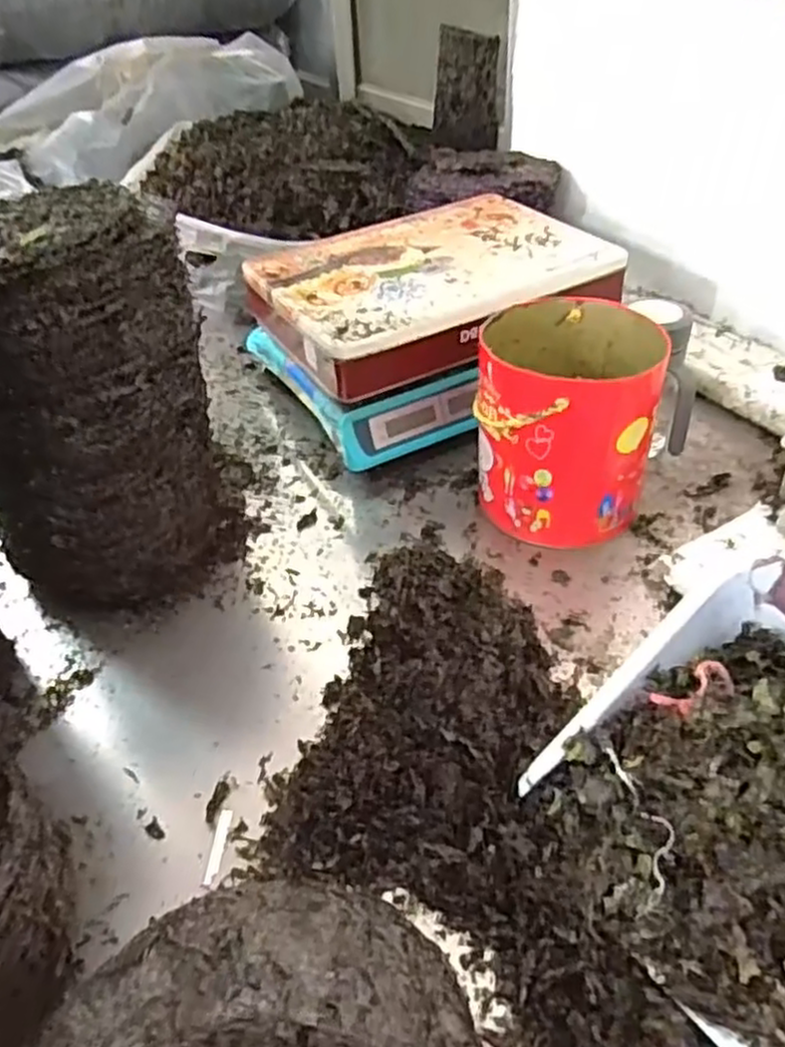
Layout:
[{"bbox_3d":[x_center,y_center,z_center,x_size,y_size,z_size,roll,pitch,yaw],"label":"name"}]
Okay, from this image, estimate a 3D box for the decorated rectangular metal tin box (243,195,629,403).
[{"bbox_3d":[0.040,-0.282,0.879,0.370,0.075,0.290,-22,44,-19],"label":"decorated rectangular metal tin box"}]

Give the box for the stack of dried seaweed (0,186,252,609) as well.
[{"bbox_3d":[-0.273,-0.105,0.671,0.218,0.323,0.198,-17,42,-14],"label":"stack of dried seaweed"}]

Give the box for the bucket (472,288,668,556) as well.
[{"bbox_3d":[0.168,-0.102,0.729,0.157,0.180,0.169,-2,41,2],"label":"bucket"}]

